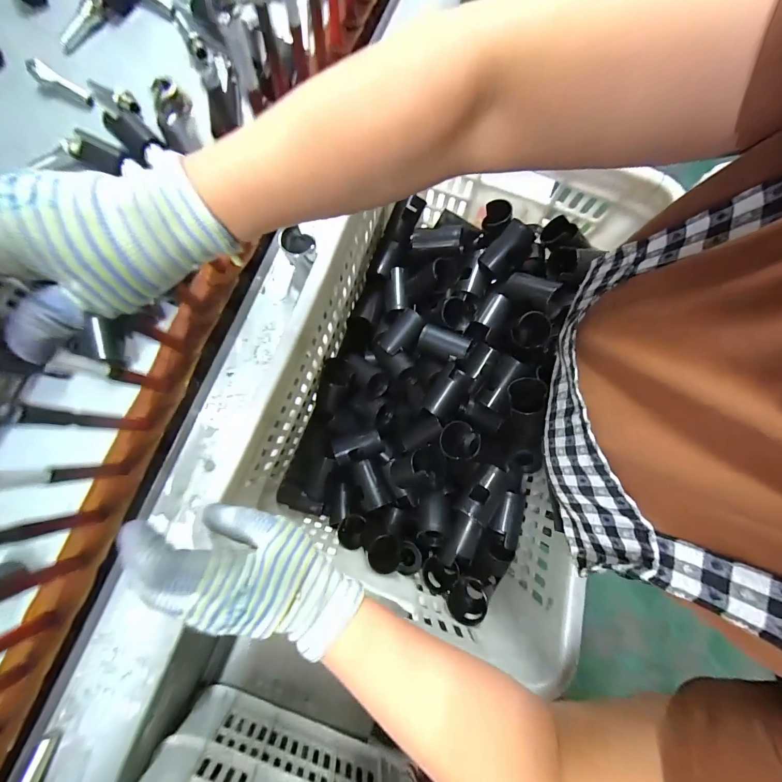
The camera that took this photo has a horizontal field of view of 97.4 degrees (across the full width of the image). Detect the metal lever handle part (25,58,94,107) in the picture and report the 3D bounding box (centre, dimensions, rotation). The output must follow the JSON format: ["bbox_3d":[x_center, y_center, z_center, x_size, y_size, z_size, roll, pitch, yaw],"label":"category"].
[{"bbox_3d":[-0.432,-0.401,0.446,0.085,0.012,0.018,27,75,-10],"label":"metal lever handle part"}]

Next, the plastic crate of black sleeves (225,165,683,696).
[{"bbox_3d":[0.071,-0.004,0.455,0.342,0.173,0.527,20,75,7],"label":"plastic crate of black sleeves"}]

